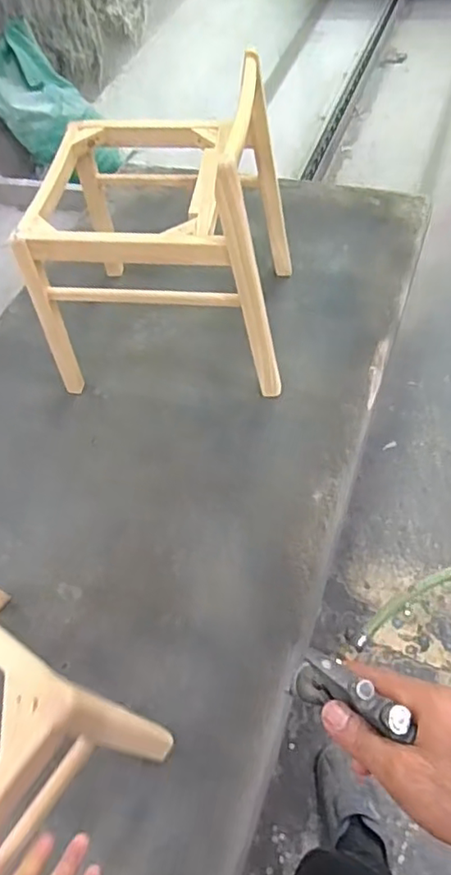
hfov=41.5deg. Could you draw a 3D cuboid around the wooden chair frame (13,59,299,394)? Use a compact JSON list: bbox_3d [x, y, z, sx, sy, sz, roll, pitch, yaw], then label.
[{"bbox_3d":[-0.129,-0.470,1.320,0.519,0.533,0.495,3,53,11],"label":"wooden chair frame"}]

